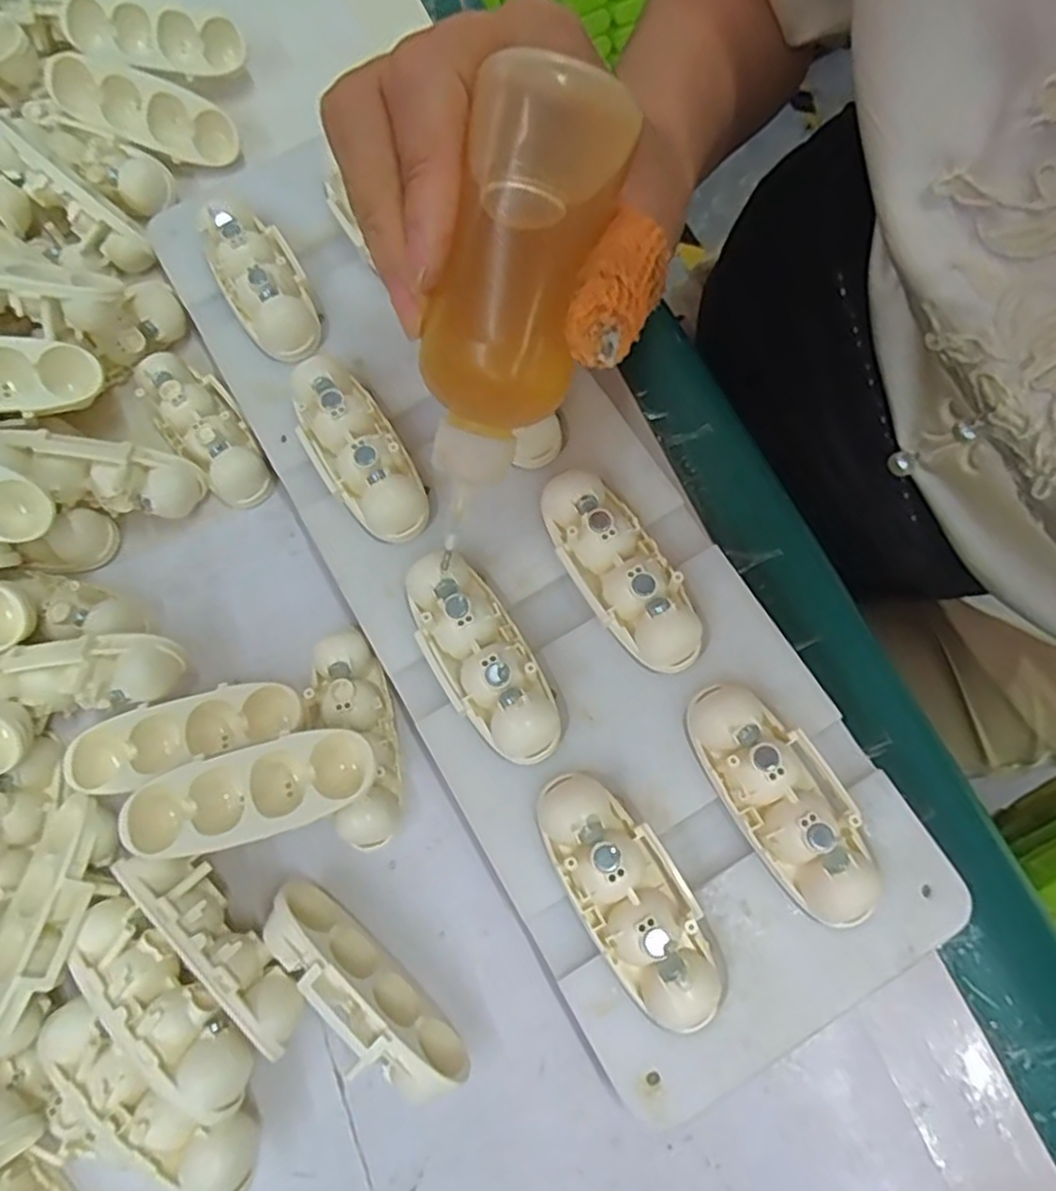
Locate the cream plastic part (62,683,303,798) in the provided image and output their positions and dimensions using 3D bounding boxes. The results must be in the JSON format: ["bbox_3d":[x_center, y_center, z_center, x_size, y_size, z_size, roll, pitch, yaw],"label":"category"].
[{"bbox_3d":[-0.097,0.039,0.213,0.063,0.015,0.021,-19,76,-4],"label":"cream plastic part"}]

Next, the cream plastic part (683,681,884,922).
[{"bbox_3d":[0.064,0.049,0.187,0.025,0.017,0.059,-29,73,-7],"label":"cream plastic part"}]

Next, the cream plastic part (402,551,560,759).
[{"bbox_3d":[-0.013,0.016,0.201,0.024,0.015,0.061,-31,78,-7],"label":"cream plastic part"}]

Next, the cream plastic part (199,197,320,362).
[{"bbox_3d":[-0.086,-0.102,0.242,0.025,0.019,0.060,-28,77,-6],"label":"cream plastic part"}]

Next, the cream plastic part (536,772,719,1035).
[{"bbox_3d":[0.024,0.072,0.182,0.026,0.016,0.061,-28,73,-6],"label":"cream plastic part"}]

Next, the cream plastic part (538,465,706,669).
[{"bbox_3d":[0.025,-0.007,0.206,0.024,0.014,0.061,-30,78,-7],"label":"cream plastic part"}]

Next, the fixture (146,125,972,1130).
[{"bbox_3d":[-0.009,-0.025,0.216,0.098,0.031,0.303,-31,78,-7],"label":"fixture"}]

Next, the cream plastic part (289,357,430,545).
[{"bbox_3d":[-0.051,-0.044,0.222,0.024,0.014,0.060,-33,78,-8],"label":"cream plastic part"}]

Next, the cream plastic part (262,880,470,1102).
[{"bbox_3d":[-0.043,0.100,0.189,0.062,0.023,0.016,40,79,10],"label":"cream plastic part"}]

